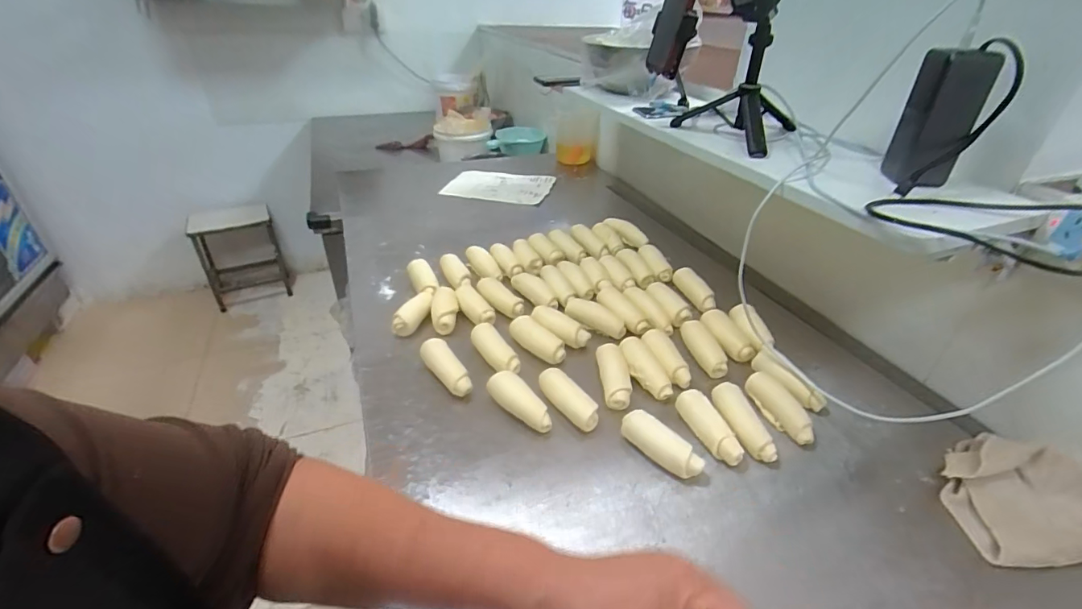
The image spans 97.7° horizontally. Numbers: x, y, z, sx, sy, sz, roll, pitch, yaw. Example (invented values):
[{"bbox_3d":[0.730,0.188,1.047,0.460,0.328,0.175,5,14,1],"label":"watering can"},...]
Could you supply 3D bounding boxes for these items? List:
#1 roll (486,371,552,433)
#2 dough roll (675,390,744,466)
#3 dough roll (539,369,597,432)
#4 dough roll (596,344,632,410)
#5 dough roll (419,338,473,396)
[{"bbox_3d":[-0.025,0.118,0.561,0.034,0.035,0.092,-24,42,-33],"label":"roll"},{"bbox_3d":[0.188,0.139,0.535,0.032,0.040,0.094,-10,36,-17],"label":"dough roll"},{"bbox_3d":[0.032,0.114,0.565,0.027,0.036,0.092,-21,40,-31],"label":"dough roll"},{"bbox_3d":[0.095,0.092,0.607,0.037,0.030,0.099,0,34,-3],"label":"dough roll"},{"bbox_3d":[-0.122,0.081,0.606,0.032,0.027,0.094,-19,39,-28],"label":"dough roll"}]

